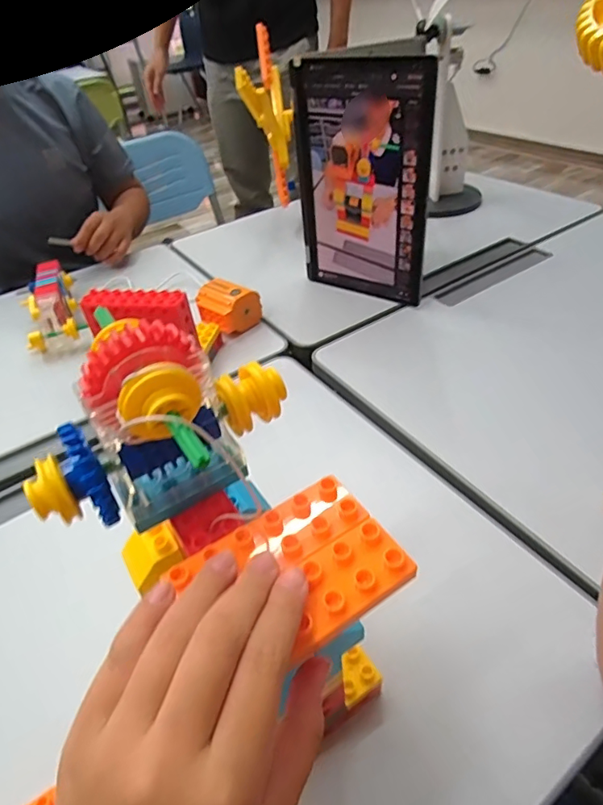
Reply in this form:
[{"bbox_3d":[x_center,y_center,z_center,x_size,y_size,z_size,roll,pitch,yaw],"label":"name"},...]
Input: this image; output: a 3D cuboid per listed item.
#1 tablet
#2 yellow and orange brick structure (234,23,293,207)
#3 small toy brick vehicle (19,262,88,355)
[{"bbox_3d":[0.082,-0.294,0.676,0.205,0.308,0.010,21,49,28],"label":"tablet"},{"bbox_3d":[-0.049,-0.507,0.889,0.063,0.234,0.208,1,42,9],"label":"yellow and orange brick structure"},{"bbox_3d":[-0.387,-0.150,0.764,0.085,0.061,0.210,-21,44,-16],"label":"small toy brick vehicle"}]

